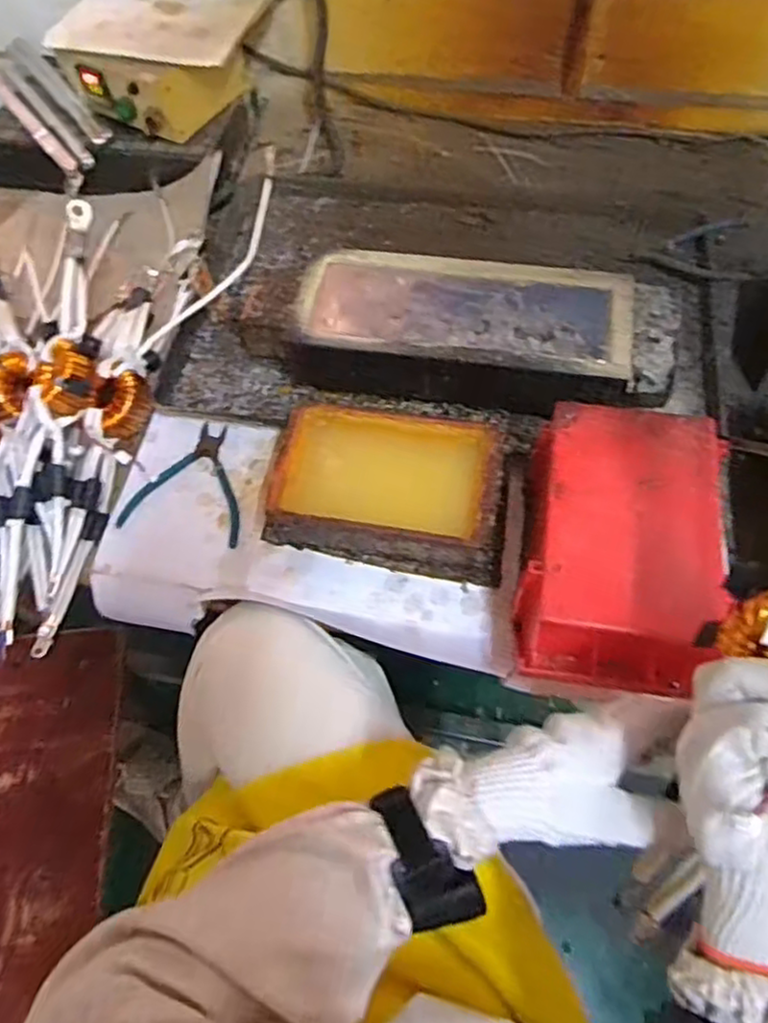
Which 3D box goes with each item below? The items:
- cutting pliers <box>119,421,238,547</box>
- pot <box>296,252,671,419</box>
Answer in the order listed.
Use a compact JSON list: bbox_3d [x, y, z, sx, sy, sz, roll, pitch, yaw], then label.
[{"bbox_3d":[-0.194,-0.036,0.703,0.121,0.012,0.134,8,62,7],"label":"cutting pliers"},{"bbox_3d":[0.098,-0.179,0.728,0.376,0.093,0.178,9,62,8],"label":"pot"}]

